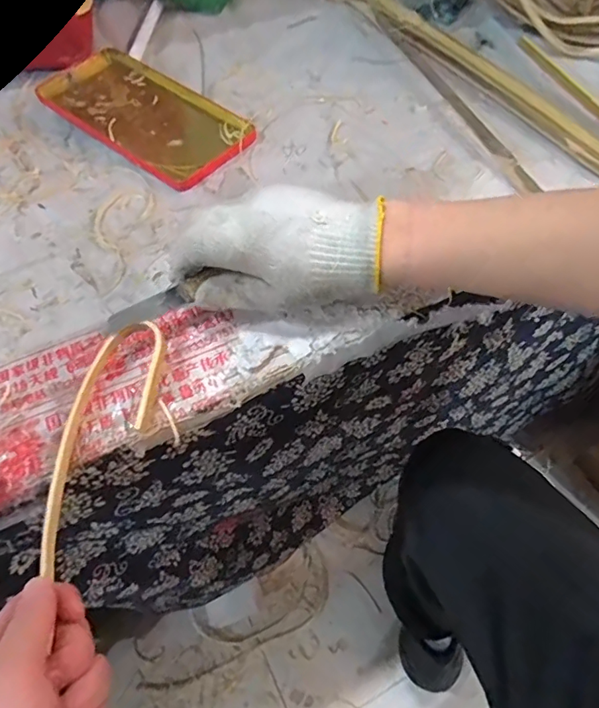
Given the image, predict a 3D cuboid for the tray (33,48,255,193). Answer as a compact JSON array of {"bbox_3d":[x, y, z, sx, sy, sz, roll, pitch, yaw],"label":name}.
[{"bbox_3d":[-0.163,-0.257,0.524,0.236,0.027,0.117,33,65,23],"label":"tray"}]

